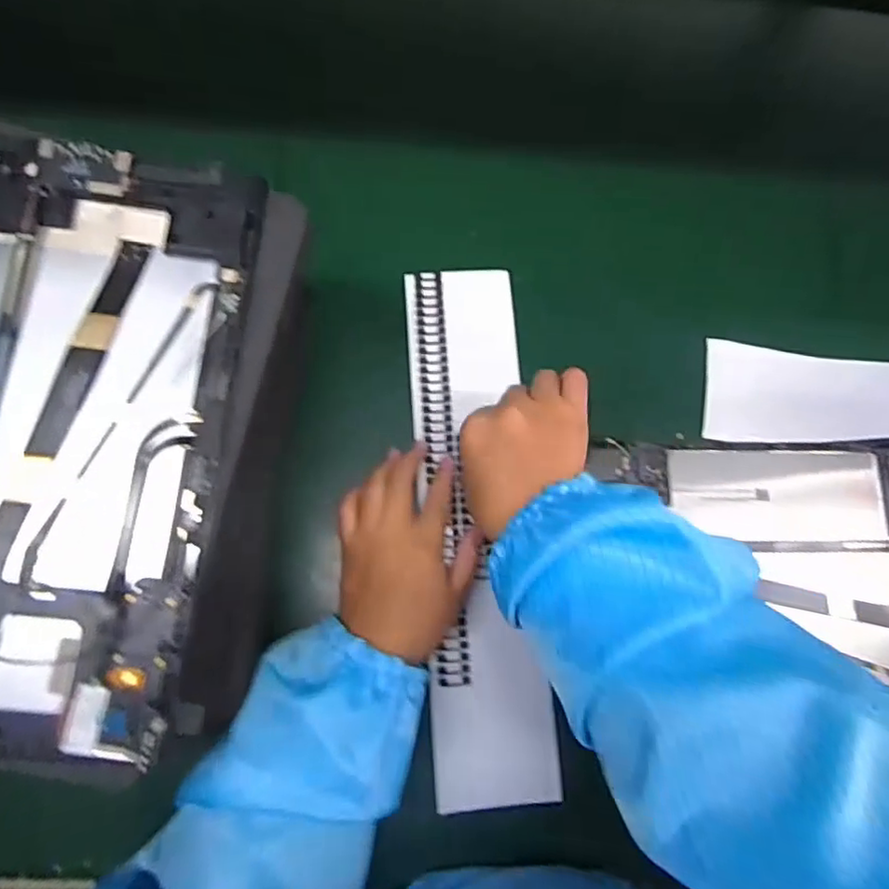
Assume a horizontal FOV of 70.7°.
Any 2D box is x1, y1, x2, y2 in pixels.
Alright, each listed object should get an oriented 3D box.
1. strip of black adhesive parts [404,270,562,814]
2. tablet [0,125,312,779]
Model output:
[{"bbox_3d":[0.022,0.047,0.410,0.074,0.006,0.343,-3,78,-6],"label":"strip of black adhesive parts"},{"bbox_3d":[-0.150,-0.007,0.246,0.176,0.027,0.236,9,78,-2],"label":"tablet"}]

